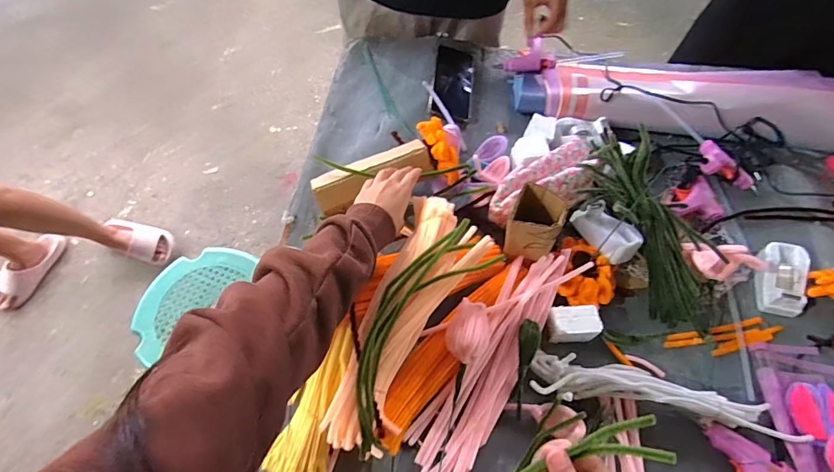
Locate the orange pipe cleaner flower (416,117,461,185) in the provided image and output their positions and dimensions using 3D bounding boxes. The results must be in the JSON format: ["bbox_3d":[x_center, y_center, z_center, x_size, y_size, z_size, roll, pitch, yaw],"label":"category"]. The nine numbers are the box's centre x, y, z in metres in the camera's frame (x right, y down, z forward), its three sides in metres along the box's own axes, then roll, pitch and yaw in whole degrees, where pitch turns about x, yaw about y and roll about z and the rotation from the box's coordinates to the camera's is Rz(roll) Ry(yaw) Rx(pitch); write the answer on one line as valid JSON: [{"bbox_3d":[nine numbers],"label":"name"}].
[{"bbox_3d":[0.037,-0.131,0.654,0.032,0.041,0.104,-24,82,-15],"label":"orange pipe cleaner flower"}]

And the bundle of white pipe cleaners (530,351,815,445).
[{"bbox_3d":[0.313,0.201,0.554,0.320,0.033,0.057,10,62,2],"label":"bundle of white pipe cleaners"}]

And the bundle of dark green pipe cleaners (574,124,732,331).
[{"bbox_3d":[0.340,-0.012,0.613,0.097,0.085,0.284,-24,87,-15],"label":"bundle of dark green pipe cleaners"}]

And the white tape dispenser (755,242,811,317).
[{"bbox_3d":[0.531,0.062,0.631,0.054,0.045,0.103,18,63,6],"label":"white tape dispenser"}]

